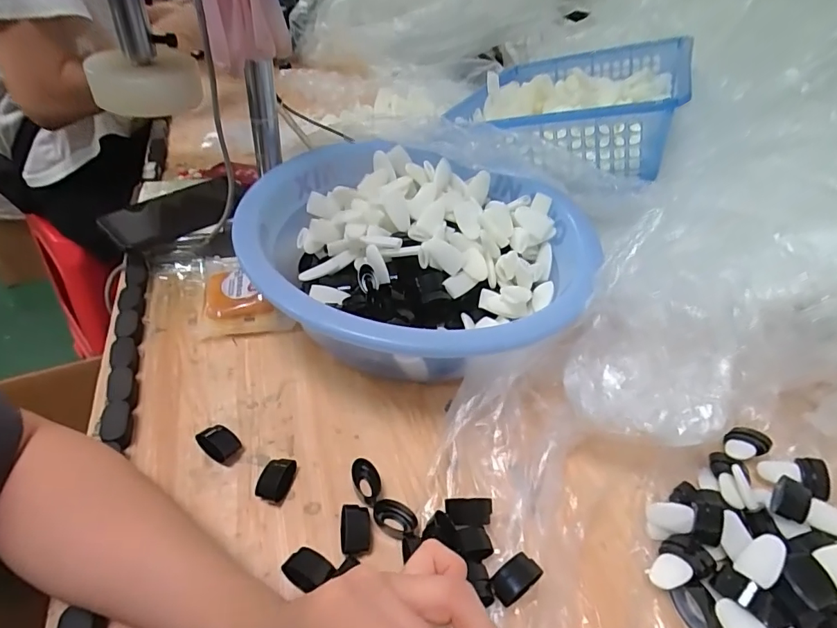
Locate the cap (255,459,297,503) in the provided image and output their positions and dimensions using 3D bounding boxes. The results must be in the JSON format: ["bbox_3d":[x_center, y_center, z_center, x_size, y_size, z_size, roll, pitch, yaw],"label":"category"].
[{"bbox_3d":[-0.107,0.126,0.360,0.023,0.014,0.030,13,44,6],"label":"cap"}]

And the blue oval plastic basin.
[{"bbox_3d":[0.000,-0.057,0.496,0.331,0.111,0.345,-20,50,-26],"label":"blue oval plastic basin"}]

